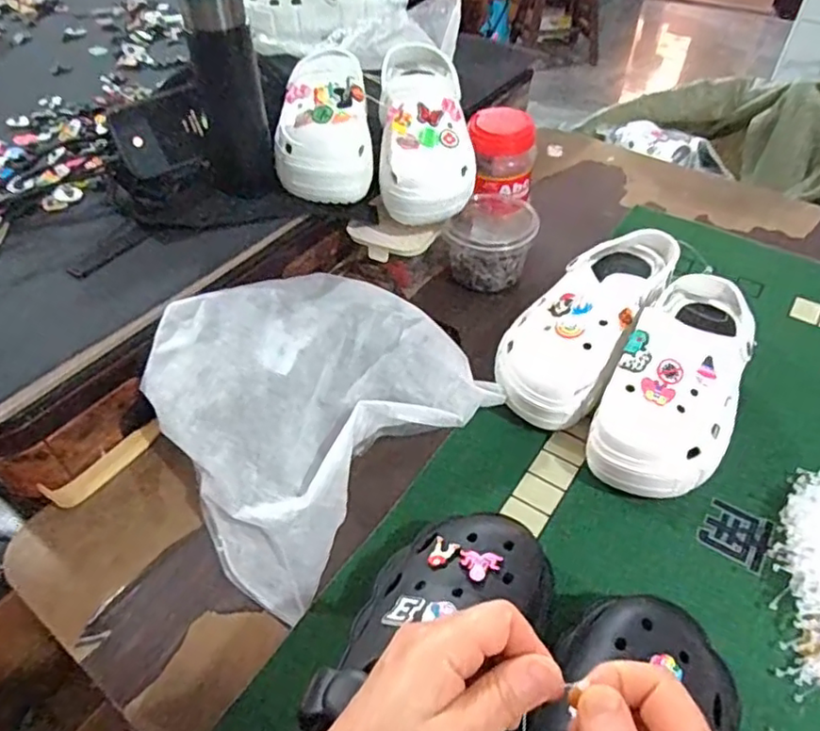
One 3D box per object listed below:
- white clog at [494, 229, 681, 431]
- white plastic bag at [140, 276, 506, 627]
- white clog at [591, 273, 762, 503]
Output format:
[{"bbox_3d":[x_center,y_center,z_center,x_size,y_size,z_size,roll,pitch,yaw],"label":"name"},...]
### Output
[{"bbox_3d":[0.177,-0.052,0.632,0.113,0.088,0.242,27,53,23],"label":"white clog"},{"bbox_3d":[-0.100,0.031,0.584,0.263,0.105,0.291,32,55,26],"label":"white plastic bag"},{"bbox_3d":[0.253,0.018,0.582,0.108,0.097,0.229,23,51,20],"label":"white clog"}]

